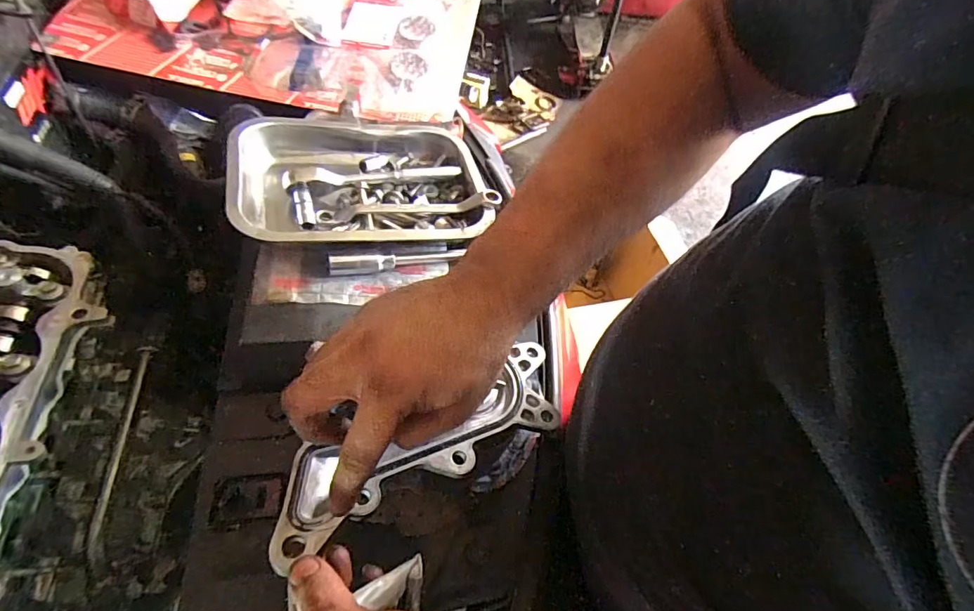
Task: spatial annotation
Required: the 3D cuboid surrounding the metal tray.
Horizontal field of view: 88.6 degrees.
[{"bbox_3d":[-0.127,-0.132,0.532,0.256,0.065,0.195,-11,55,-13],"label":"metal tray"}]

